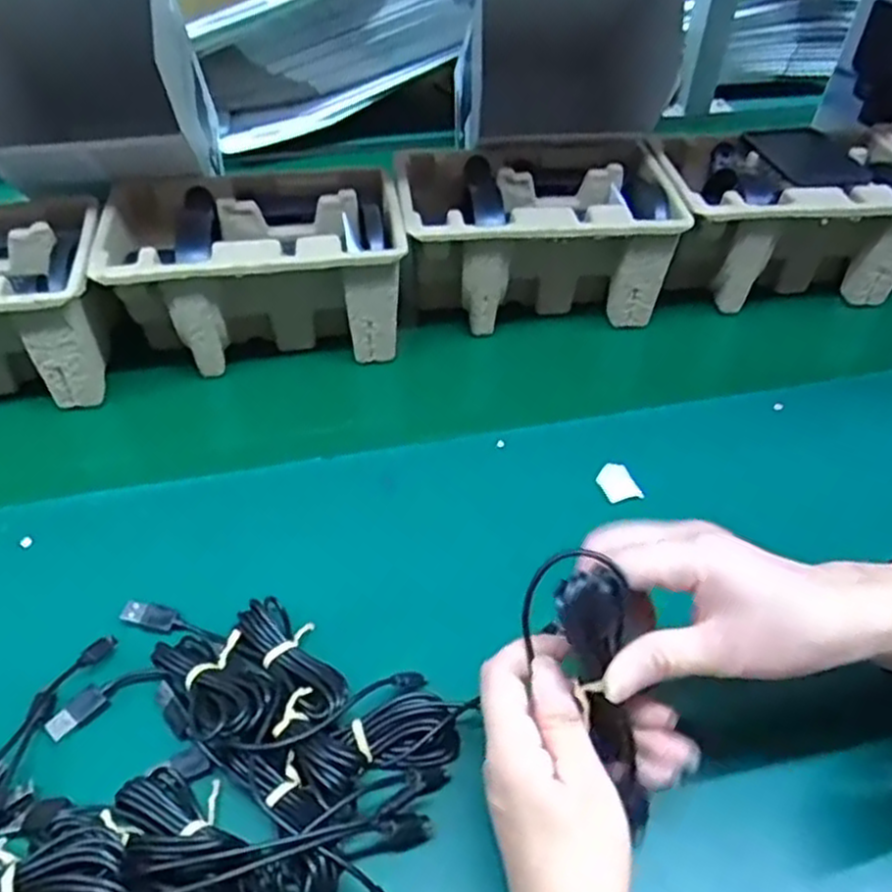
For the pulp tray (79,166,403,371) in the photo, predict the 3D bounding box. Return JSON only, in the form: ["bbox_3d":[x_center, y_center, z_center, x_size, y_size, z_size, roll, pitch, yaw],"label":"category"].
[{"bbox_3d":[-0.148,-0.143,0.616,0.223,0.102,0.142,-8,47,-8],"label":"pulp tray"}]

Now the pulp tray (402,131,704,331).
[{"bbox_3d":[0.075,-0.182,0.660,0.224,0.104,0.150,-3,47,-3],"label":"pulp tray"}]

